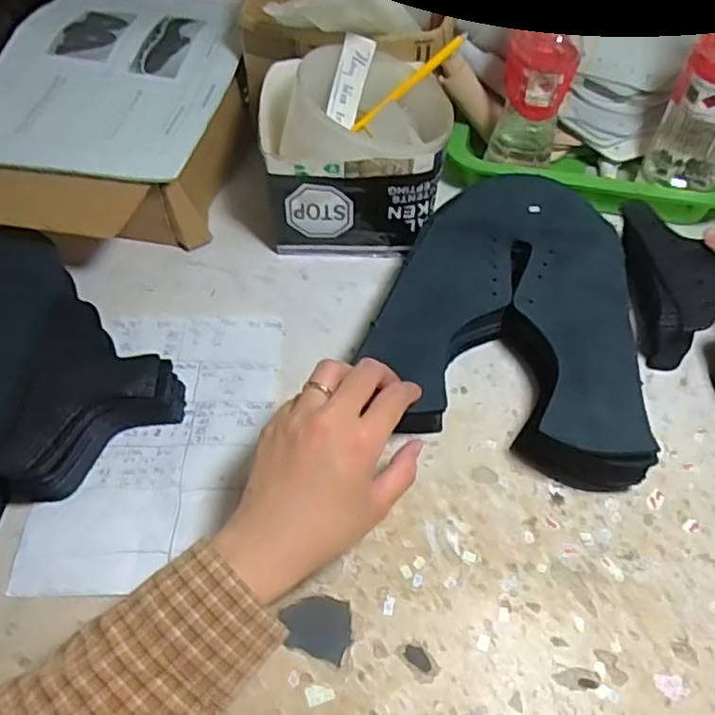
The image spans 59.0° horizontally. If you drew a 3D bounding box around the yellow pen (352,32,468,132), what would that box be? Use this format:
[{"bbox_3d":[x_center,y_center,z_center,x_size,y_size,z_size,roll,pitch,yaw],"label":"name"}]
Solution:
[{"bbox_3d":[0.043,-0.227,0.524,0.117,0.007,0.012,-40,59,5],"label":"yellow pen"}]

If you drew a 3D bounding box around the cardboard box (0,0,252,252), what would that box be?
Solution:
[{"bbox_3d":[-0.215,-0.226,0.583,0.211,0.089,0.347,7,53,4],"label":"cardboard box"}]

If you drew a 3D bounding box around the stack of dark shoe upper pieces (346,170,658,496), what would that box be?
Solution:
[{"bbox_3d":[0.116,-0.038,0.470,0.178,0.051,0.239,12,54,9],"label":"stack of dark shoe upper pieces"}]

